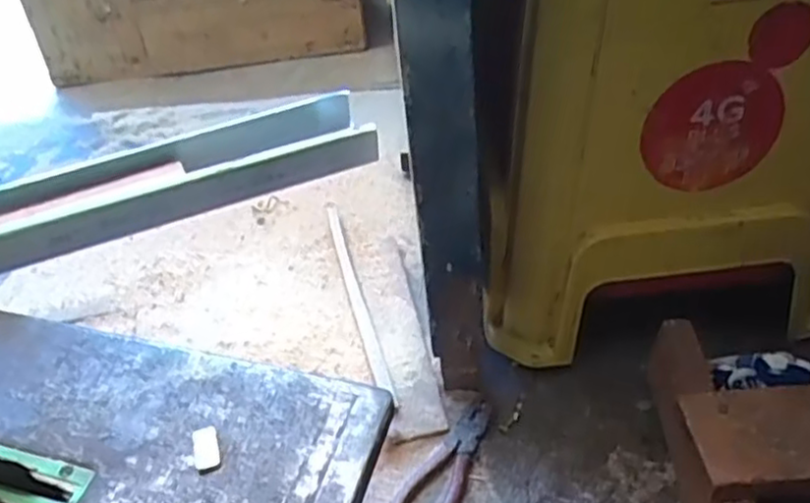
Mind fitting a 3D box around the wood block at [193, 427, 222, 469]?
[{"bbox_3d":[-0.118,0.116,0.424,0.015,0.007,0.026,-14,43,-10],"label":"wood block"}]

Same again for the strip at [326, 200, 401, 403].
[{"bbox_3d":[-0.060,0.044,0.835,0.019,0.010,0.320,-15,46,-8],"label":"strip"}]

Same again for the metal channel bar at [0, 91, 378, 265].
[{"bbox_3d":[-0.272,-0.038,0.579,0.493,0.037,0.088,-18,44,-14],"label":"metal channel bar"}]

